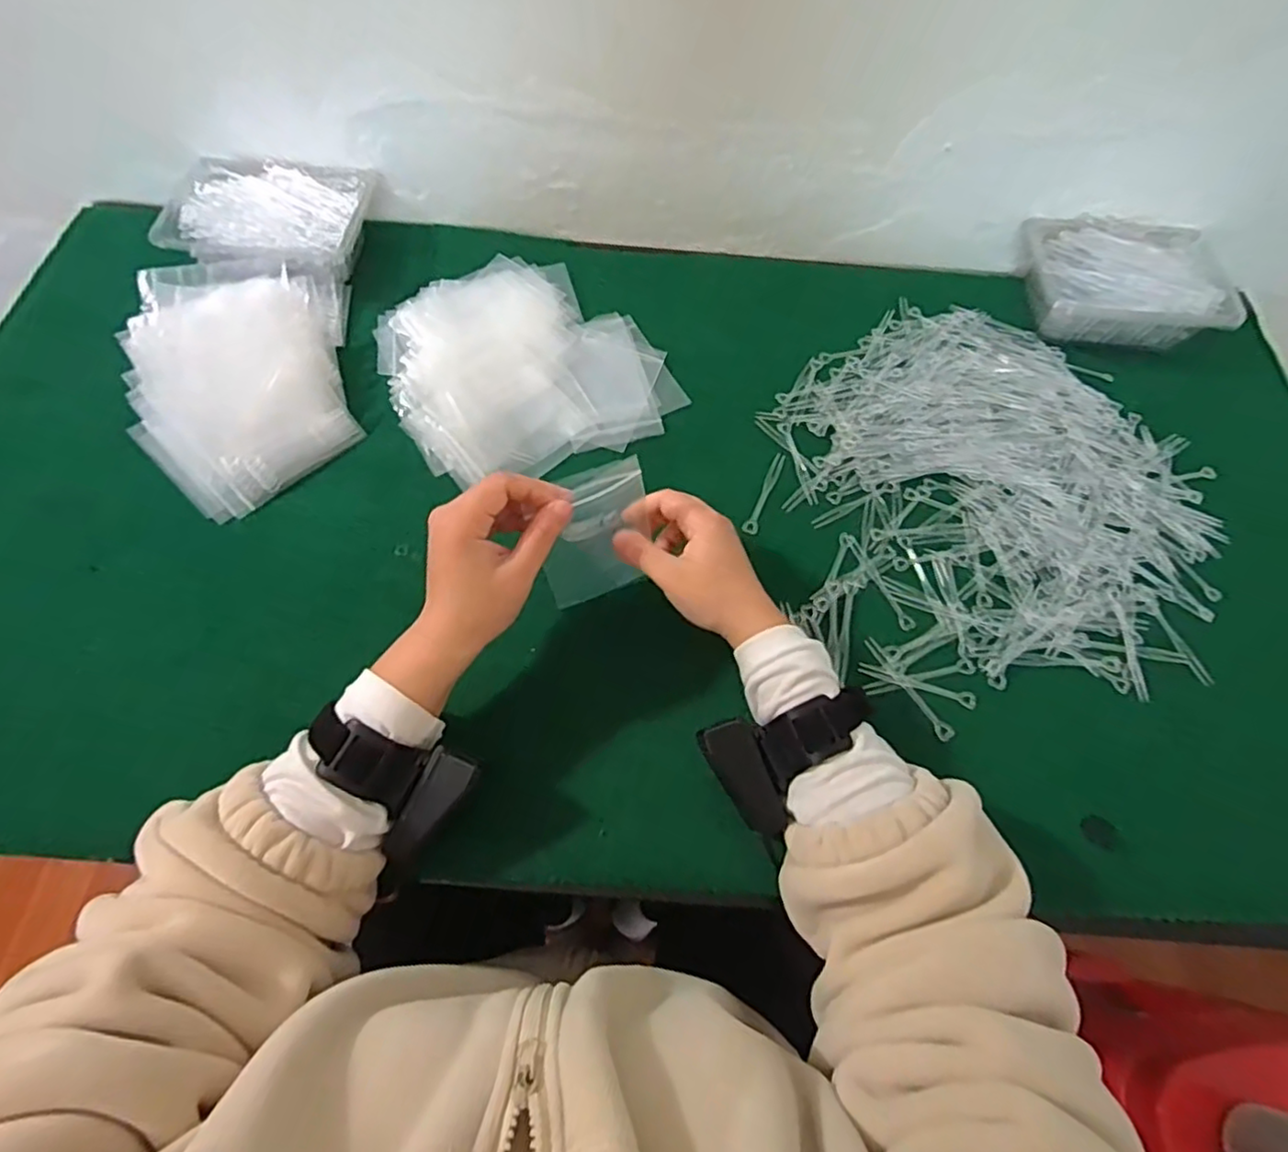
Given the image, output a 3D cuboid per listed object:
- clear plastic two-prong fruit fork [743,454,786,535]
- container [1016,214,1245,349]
[{"bbox_3d":[0.102,-0.070,0.554,0.011,0.004,0.088,23,64,9],"label":"clear plastic two-prong fruit fork"},{"bbox_3d":[0.460,-0.280,0.639,0.181,0.059,0.129,5,63,0],"label":"container"}]

